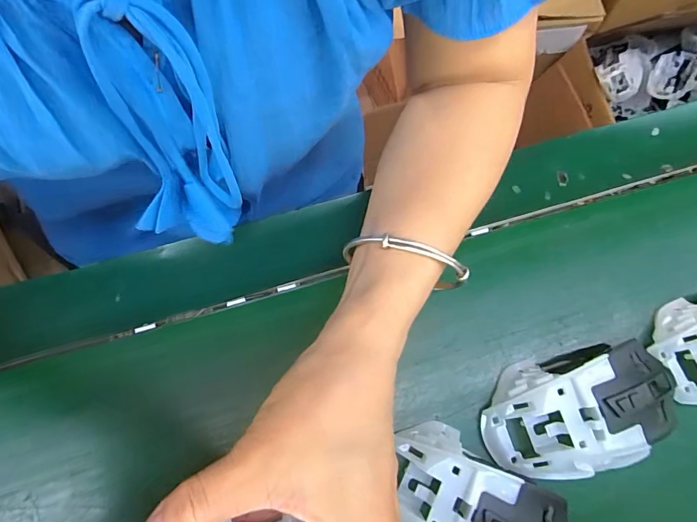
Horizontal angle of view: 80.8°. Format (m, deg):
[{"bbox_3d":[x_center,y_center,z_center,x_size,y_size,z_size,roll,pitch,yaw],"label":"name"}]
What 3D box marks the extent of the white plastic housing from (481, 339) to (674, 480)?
[{"bbox_3d":[0.137,0.087,0.240,0.116,0.037,0.064,-12,73,-2],"label":"white plastic housing"}]

